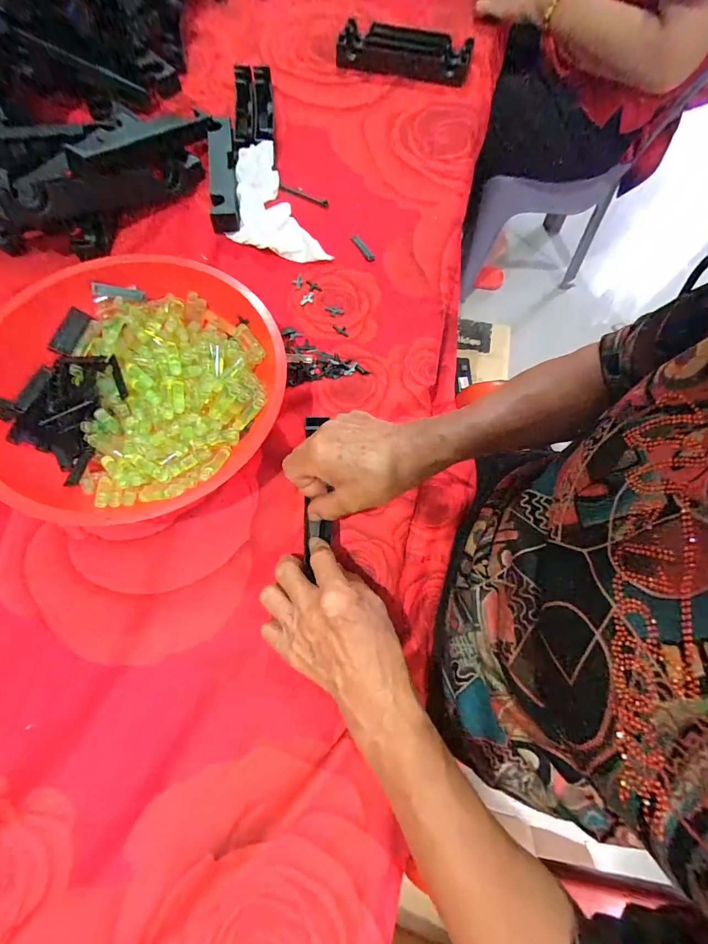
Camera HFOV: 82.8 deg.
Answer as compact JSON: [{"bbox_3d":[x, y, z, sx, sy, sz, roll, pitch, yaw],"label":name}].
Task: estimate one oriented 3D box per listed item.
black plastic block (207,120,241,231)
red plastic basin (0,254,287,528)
[{"bbox_3d":[-0.160,-0.367,0.494,0.029,0.033,0.176,-7,69,-6],"label":"black plastic block"},{"bbox_3d":[-0.199,-0.088,0.355,0.239,0.065,0.252,1,68,-2],"label":"red plastic basin"}]

